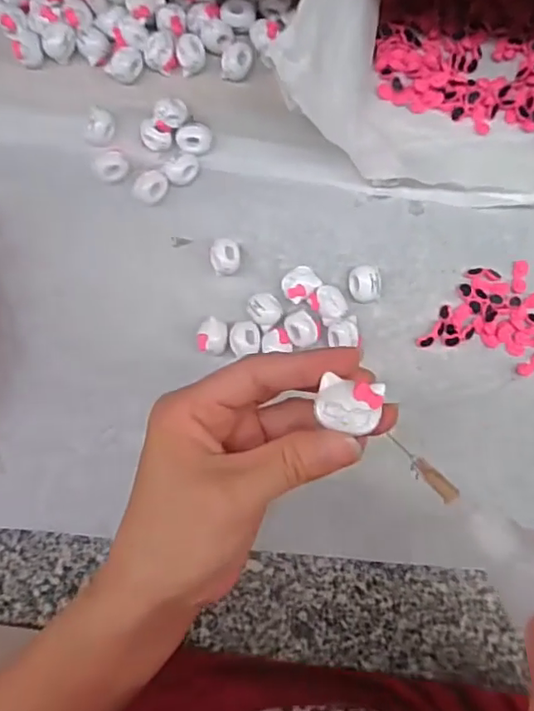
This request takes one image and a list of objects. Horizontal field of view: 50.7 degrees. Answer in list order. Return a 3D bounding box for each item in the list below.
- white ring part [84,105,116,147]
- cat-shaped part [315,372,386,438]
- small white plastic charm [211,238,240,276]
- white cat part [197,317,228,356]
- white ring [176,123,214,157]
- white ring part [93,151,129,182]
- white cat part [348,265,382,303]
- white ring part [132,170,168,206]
[{"bbox_3d":[-0.124,-0.170,0.419,0.018,0.015,0.025,28,82,6],"label":"white ring part"},{"bbox_3d":[0.032,0.019,0.216,0.024,0.008,0.020,10,81,3],"label":"cat-shaped part"},{"bbox_3d":[-0.029,-0.070,0.404,0.020,0.021,0.026,-3,80,1],"label":"small white plastic charm"},{"bbox_3d":[-0.037,-0.012,0.393,0.019,0.025,0.023,3,80,2],"label":"white cat part"},{"bbox_3d":[-0.054,-0.161,0.419,0.024,0.011,0.025,42,84,8],"label":"white ring"},{"bbox_3d":[-0.114,-0.138,0.413,0.024,0.012,0.021,-27,81,-3],"label":"white ring part"},{"bbox_3d":[0.068,-0.049,0.397,0.021,0.021,0.024,-3,80,1],"label":"white cat part"},{"bbox_3d":[-0.085,-0.123,0.414,0.020,0.012,0.026,42,84,8],"label":"white ring part"}]

